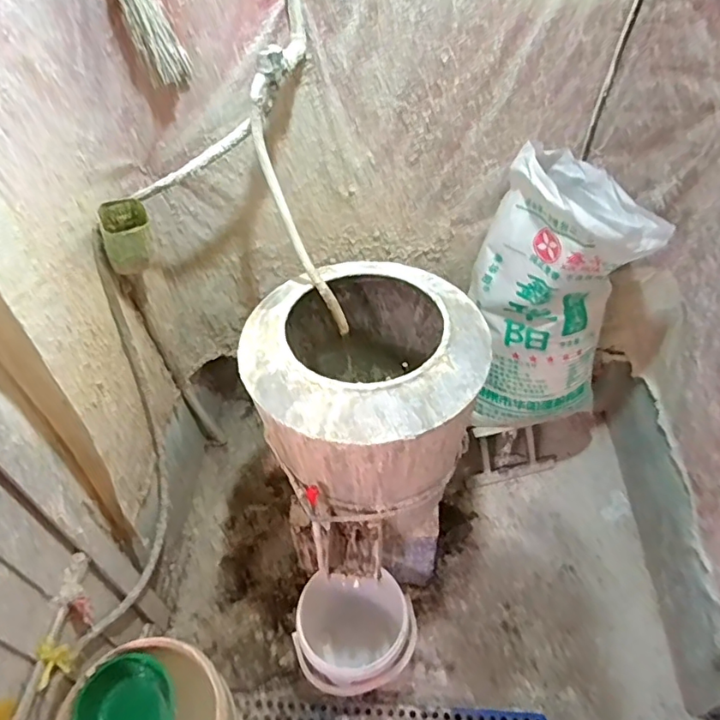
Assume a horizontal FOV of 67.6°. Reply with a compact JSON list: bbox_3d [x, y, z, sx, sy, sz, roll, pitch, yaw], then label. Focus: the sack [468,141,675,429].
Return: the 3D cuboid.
[{"bbox_3d":[0.471,-0.161,1.369,0.347,0.687,0.286,-15,49,-9],"label":"sack"}]

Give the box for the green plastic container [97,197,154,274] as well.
[{"bbox_3d":[-0.488,-0.252,1.139,0.105,0.140,0.078,-26,51,-18],"label":"green plastic container"}]

